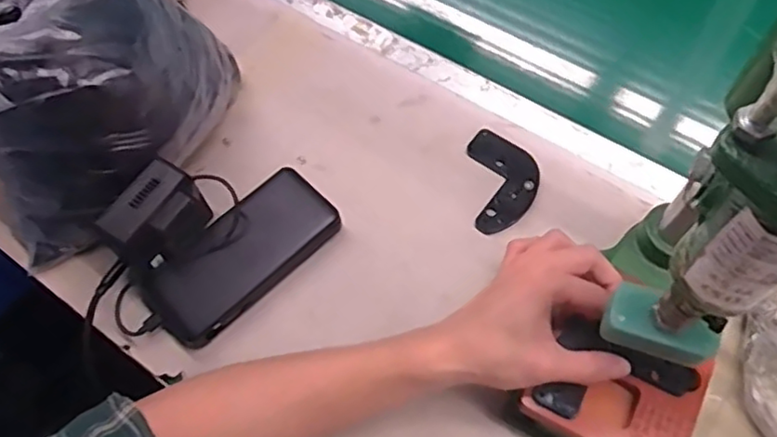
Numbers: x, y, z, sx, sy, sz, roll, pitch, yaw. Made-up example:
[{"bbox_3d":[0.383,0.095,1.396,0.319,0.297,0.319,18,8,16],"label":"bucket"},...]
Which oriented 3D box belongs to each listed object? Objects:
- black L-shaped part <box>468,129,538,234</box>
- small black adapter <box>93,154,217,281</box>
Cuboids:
[{"bbox_3d":[0.101,-0.034,0.555,0.057,0.011,0.098,1,62,4],"label":"black L-shaped part"},{"bbox_3d":[-0.185,0.001,0.502,0.053,0.049,0.079,31,68,19],"label":"small black adapter"}]

